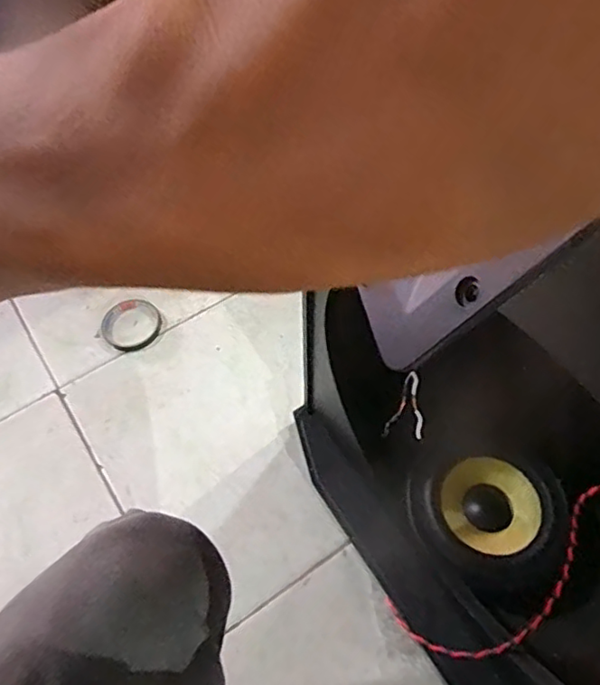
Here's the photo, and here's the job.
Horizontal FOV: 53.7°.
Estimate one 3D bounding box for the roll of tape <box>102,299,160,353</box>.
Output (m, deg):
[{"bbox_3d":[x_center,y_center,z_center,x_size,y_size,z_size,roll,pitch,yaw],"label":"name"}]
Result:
[{"bbox_3d":[-0.248,-0.027,0.878,0.078,0.012,0.083,0,62,0],"label":"roll of tape"}]

